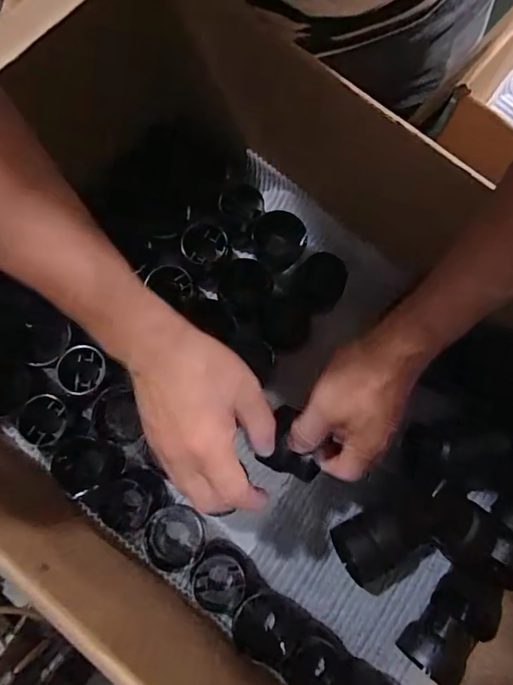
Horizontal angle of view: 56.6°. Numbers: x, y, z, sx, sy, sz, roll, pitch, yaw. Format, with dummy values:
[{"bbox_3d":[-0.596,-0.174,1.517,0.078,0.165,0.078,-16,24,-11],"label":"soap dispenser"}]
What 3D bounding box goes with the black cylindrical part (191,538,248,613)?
[{"bbox_3d":[-0.032,0.217,0.442,0.044,0.048,0.046,0,78,0],"label":"black cylindrical part"}]

